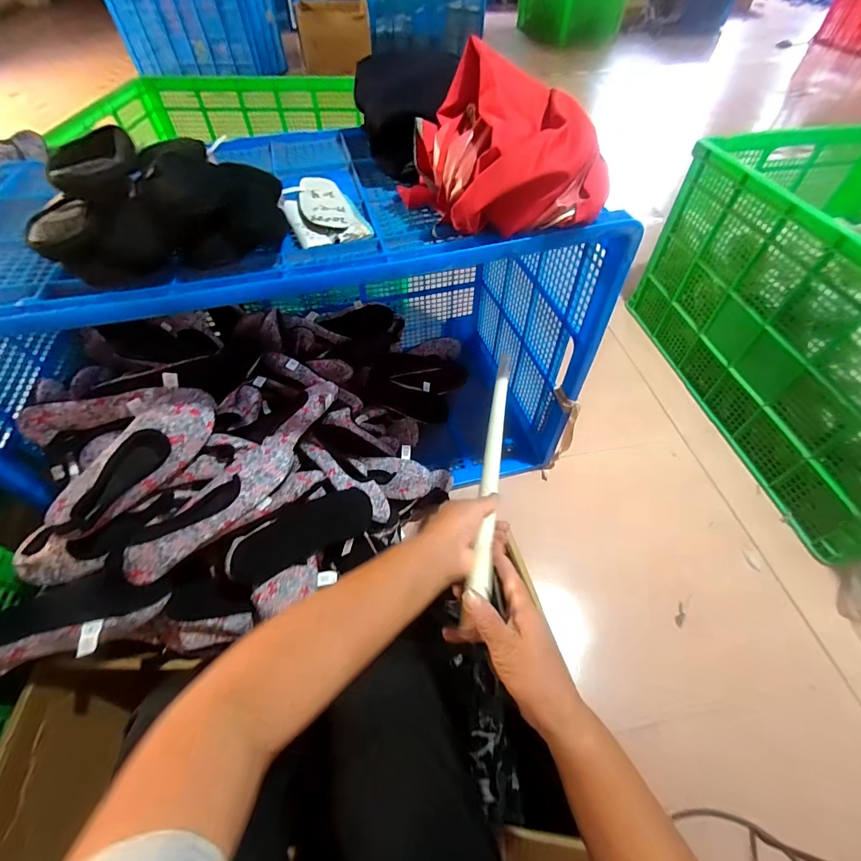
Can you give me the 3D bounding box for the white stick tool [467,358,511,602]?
[{"bbox_3d":[0.101,0.007,0.621,0.026,0.022,0.551,10,35,7],"label":"white stick tool"}]

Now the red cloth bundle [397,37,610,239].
[{"bbox_3d":[0.109,-0.380,0.546,0.223,0.157,0.243,-24,57,-17],"label":"red cloth bundle"}]

